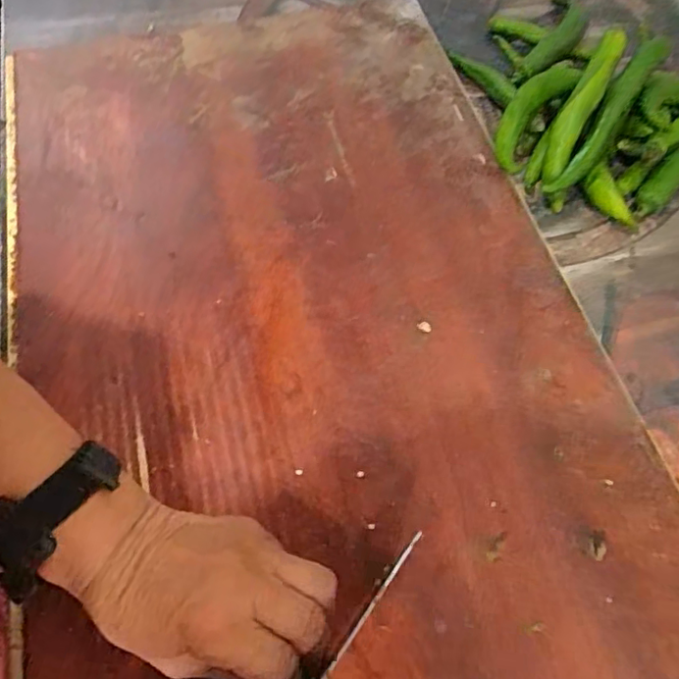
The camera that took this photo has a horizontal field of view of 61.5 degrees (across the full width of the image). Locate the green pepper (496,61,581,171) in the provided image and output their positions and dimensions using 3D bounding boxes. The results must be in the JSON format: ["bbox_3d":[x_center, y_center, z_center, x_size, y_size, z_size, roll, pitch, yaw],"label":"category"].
[{"bbox_3d":[0.171,-0.202,0.490,0.034,0.032,0.118,34,76,15],"label":"green pepper"}]

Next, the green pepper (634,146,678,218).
[{"bbox_3d":[0.302,-0.155,0.495,0.161,0.018,0.027,-37,69,-22],"label":"green pepper"}]

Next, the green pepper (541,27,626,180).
[{"bbox_3d":[0.197,-0.193,0.472,0.023,0.023,0.138,26,82,11],"label":"green pepper"}]

